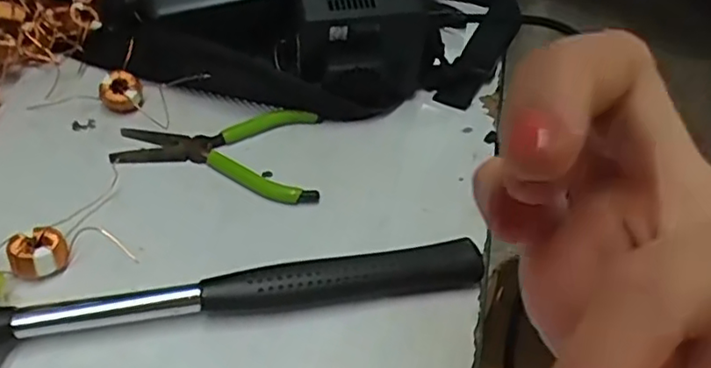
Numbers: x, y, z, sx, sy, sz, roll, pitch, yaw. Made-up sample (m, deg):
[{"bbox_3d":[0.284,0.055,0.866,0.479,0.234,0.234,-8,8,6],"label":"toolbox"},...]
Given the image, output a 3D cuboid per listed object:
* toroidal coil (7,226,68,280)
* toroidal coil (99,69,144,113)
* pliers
[{"bbox_3d":[-0.149,0.032,0.301,0.024,0.016,0.021,-14,46,-23],"label":"toroidal coil"},{"bbox_3d":[-0.145,-0.056,0.397,0.024,0.020,0.022,4,43,-4],"label":"toroidal coil"},{"bbox_3d":[-0.076,-0.025,0.379,0.119,0.009,0.073,10,41,3],"label":"pliers"}]

